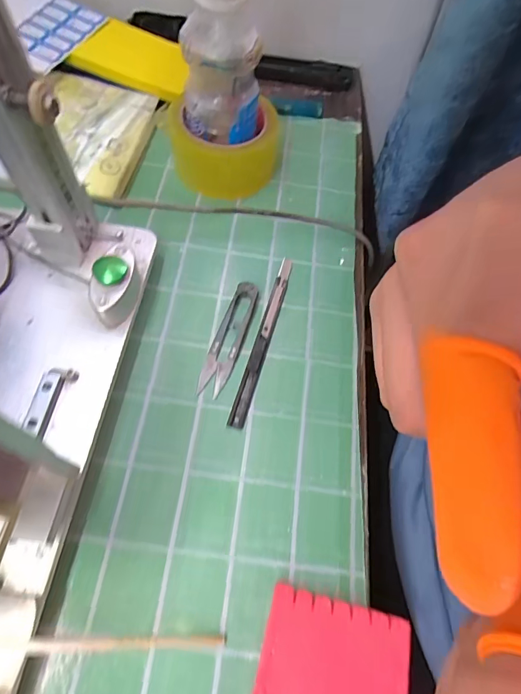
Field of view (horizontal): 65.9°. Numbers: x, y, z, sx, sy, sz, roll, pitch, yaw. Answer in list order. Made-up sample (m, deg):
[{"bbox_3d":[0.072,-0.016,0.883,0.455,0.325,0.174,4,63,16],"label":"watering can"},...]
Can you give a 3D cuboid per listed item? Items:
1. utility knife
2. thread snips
[{"bbox_3d":[0.003,-0.011,0.320,0.011,0.009,0.154,17,63,3],"label":"utility knife"},{"bbox_3d":[-0.024,-0.010,0.316,0.022,0.011,0.099,17,63,4],"label":"thread snips"}]

